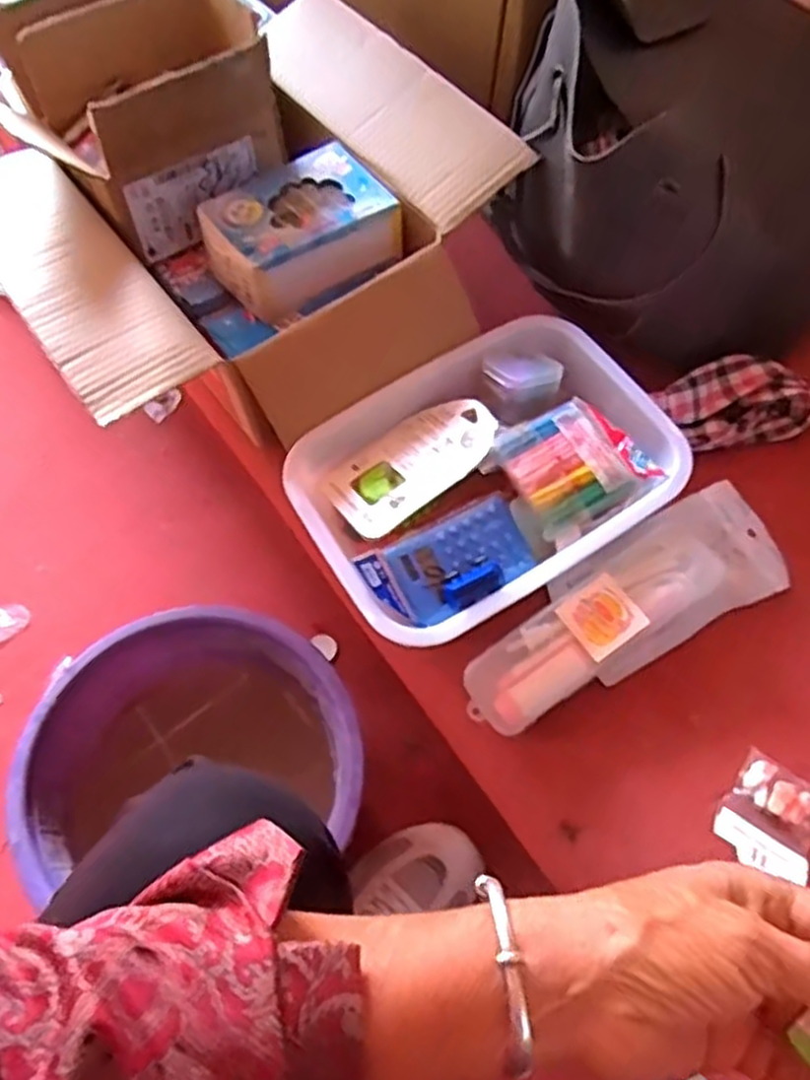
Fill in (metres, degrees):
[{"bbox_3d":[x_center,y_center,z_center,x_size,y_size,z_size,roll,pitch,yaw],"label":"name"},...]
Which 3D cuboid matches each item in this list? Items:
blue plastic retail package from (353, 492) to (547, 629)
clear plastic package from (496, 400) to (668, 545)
[{"bbox_3d":[0.038,0.020,0.588,0.131,0.024,0.072,-25,64,-11],"label":"blue plastic retail package"},{"bbox_3d":[0.135,-0.060,0.610,0.105,0.025,0.092,-30,65,-13],"label":"clear plastic package"}]

